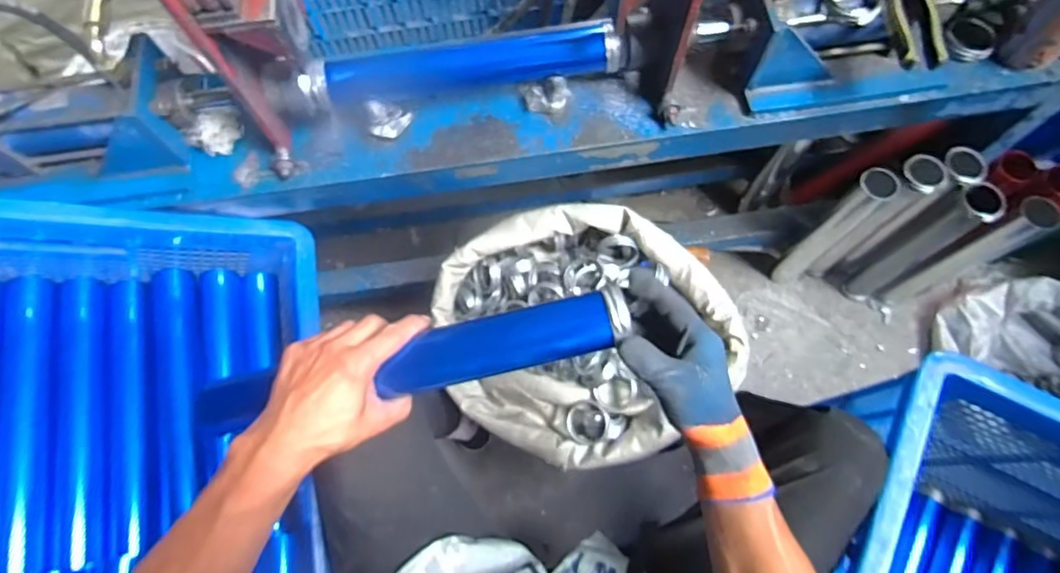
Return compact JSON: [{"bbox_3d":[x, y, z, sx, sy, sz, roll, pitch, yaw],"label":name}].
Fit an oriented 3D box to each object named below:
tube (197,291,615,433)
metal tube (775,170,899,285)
[{"bbox_3d":[-0.109,0.070,0.466,0.362,0.046,0.049,-13,69,5],"label":"tube"},{"bbox_3d":[0.514,-0.089,0.921,0.059,0.337,0.056,-39,72,-11],"label":"metal tube"}]

